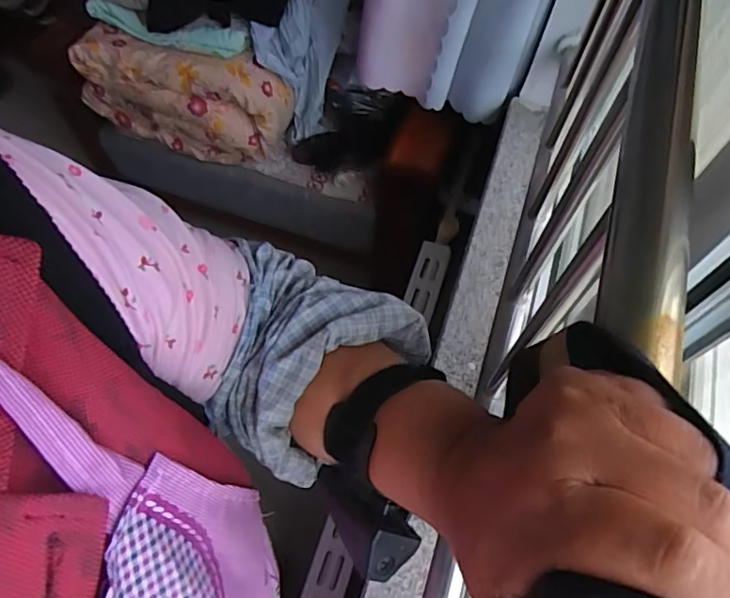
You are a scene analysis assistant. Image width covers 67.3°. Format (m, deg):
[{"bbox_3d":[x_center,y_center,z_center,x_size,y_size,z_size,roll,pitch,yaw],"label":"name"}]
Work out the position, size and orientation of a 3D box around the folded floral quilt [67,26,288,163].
[{"bbox_3d":[-0.366,-0.407,1.141,0.409,0.229,0.108,10,62,3],"label":"folded floral quilt"}]

